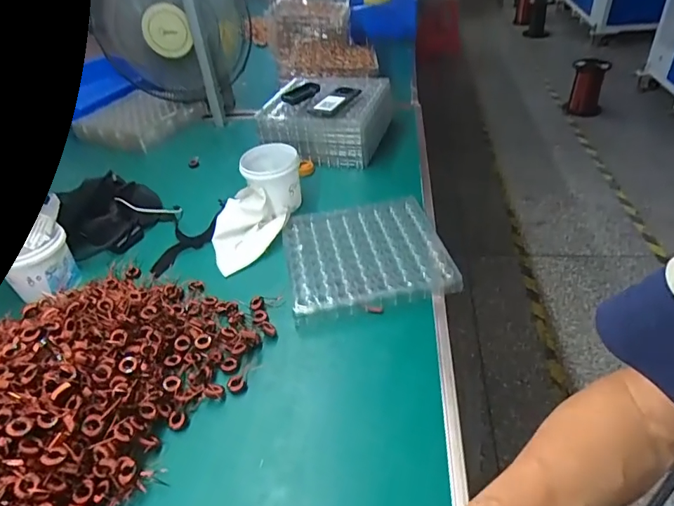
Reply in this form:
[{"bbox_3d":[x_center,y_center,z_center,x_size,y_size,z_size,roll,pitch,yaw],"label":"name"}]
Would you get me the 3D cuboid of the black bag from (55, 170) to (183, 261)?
[{"bbox_3d":[-0.477,-0.099,1.008,0.232,0.117,0.129,-28,44,-24],"label":"black bag"}]

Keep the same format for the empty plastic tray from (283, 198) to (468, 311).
[{"bbox_3d":[0.050,-0.008,0.899,0.288,0.029,0.289,-10,39,-3],"label":"empty plastic tray"}]

